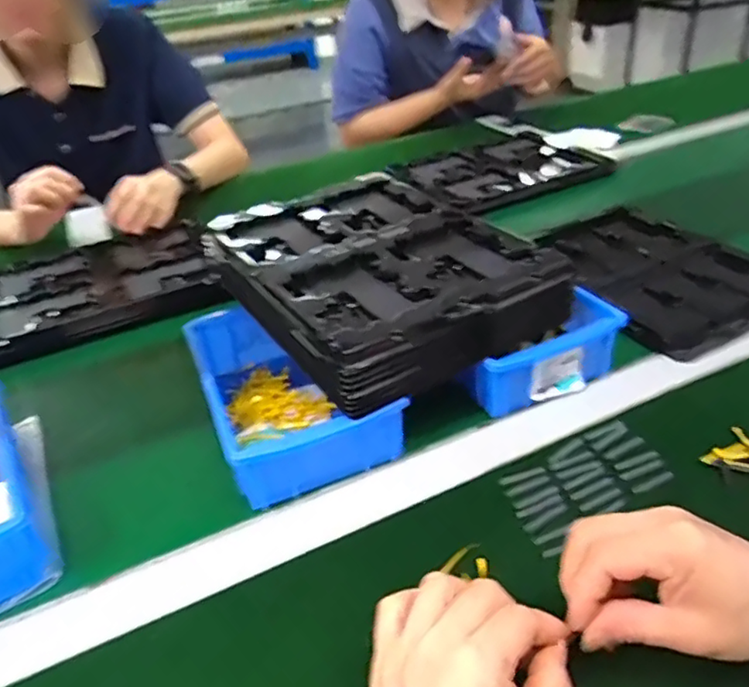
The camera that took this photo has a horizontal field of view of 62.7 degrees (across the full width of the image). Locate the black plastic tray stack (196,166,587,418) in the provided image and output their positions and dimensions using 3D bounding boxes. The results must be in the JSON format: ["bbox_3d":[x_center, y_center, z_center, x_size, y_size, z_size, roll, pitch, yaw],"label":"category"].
[{"bbox_3d":[0.001,-0.063,0.542,0.214,0.053,0.307,-23,39,-23],"label":"black plastic tray stack"}]

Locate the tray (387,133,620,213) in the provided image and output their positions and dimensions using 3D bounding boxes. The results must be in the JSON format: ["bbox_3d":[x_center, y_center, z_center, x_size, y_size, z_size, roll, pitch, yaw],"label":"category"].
[{"bbox_3d":[0.186,-0.273,0.940,0.294,0.021,0.219,-21,38,-20],"label":"tray"}]

